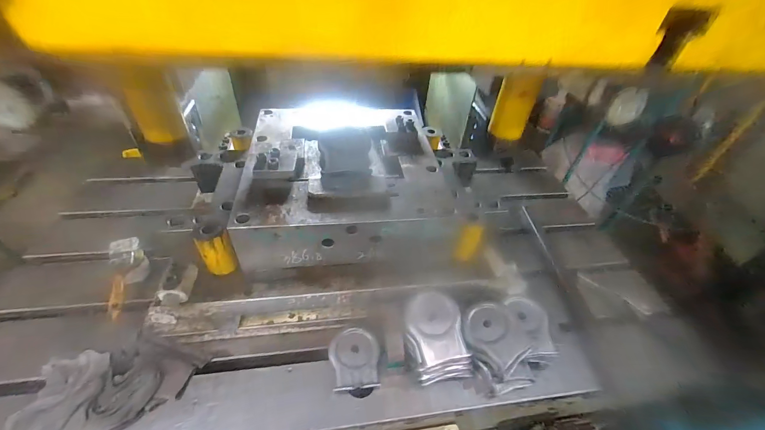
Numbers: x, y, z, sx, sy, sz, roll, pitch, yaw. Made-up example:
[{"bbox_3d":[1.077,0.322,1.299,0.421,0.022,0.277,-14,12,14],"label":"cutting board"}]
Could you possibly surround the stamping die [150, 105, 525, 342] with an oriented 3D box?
[{"bbox_3d":[-0.091,-0.013,0.711,0.661,0.279,0.460,-3,43,-9],"label":"stamping die"}]

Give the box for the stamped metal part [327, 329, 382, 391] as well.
[{"bbox_3d":[-0.053,0.271,0.608,0.092,0.019,0.106,1,43,-6],"label":"stamped metal part"}]

